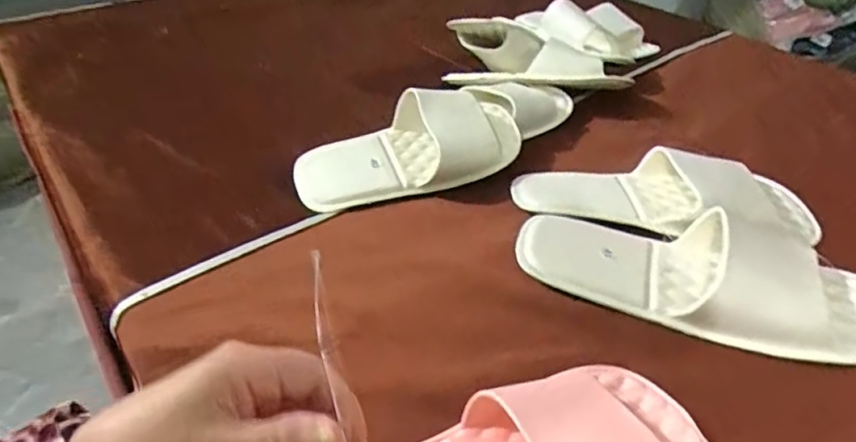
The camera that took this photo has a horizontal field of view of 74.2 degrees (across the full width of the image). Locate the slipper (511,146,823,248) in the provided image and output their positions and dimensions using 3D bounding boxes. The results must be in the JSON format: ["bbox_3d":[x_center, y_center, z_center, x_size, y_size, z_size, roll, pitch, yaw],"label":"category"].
[{"bbox_3d":[0.221,-0.028,0.520,0.271,0.045,0.114,8,37,6],"label":"slipper"}]

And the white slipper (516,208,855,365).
[{"bbox_3d":[0.210,0.034,0.439,0.269,0.048,0.102,11,38,11],"label":"white slipper"}]

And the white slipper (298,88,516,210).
[{"bbox_3d":[-0.016,-0.078,0.560,0.232,0.063,0.088,-14,40,-21],"label":"white slipper"}]

